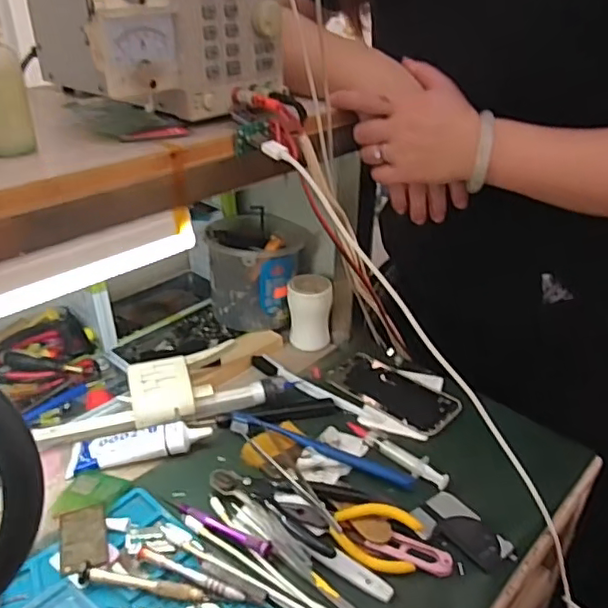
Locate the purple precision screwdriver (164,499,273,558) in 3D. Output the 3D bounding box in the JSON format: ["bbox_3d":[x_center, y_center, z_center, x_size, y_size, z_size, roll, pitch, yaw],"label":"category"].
[{"bbox_3d":[-0.073,0.186,0.492,0.107,0.011,0.013,18,35,26],"label":"purple precision screwdriver"}]

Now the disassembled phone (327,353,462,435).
[{"bbox_3d":[0.098,0.098,0.652,0.074,0.008,0.147,-25,39,-37],"label":"disassembled phone"}]

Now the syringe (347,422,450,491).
[{"bbox_3d":[0.090,0.143,0.568,0.019,0.007,0.118,-25,39,-36],"label":"syringe"}]

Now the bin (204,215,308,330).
[{"bbox_3d":[-0.061,-0.034,0.748,0.112,0.130,0.112,8,31,11],"label":"bin"}]

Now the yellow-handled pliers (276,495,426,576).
[{"bbox_3d":[0.033,0.187,0.483,0.123,0.011,0.056,7,31,10],"label":"yellow-handled pliers"}]

